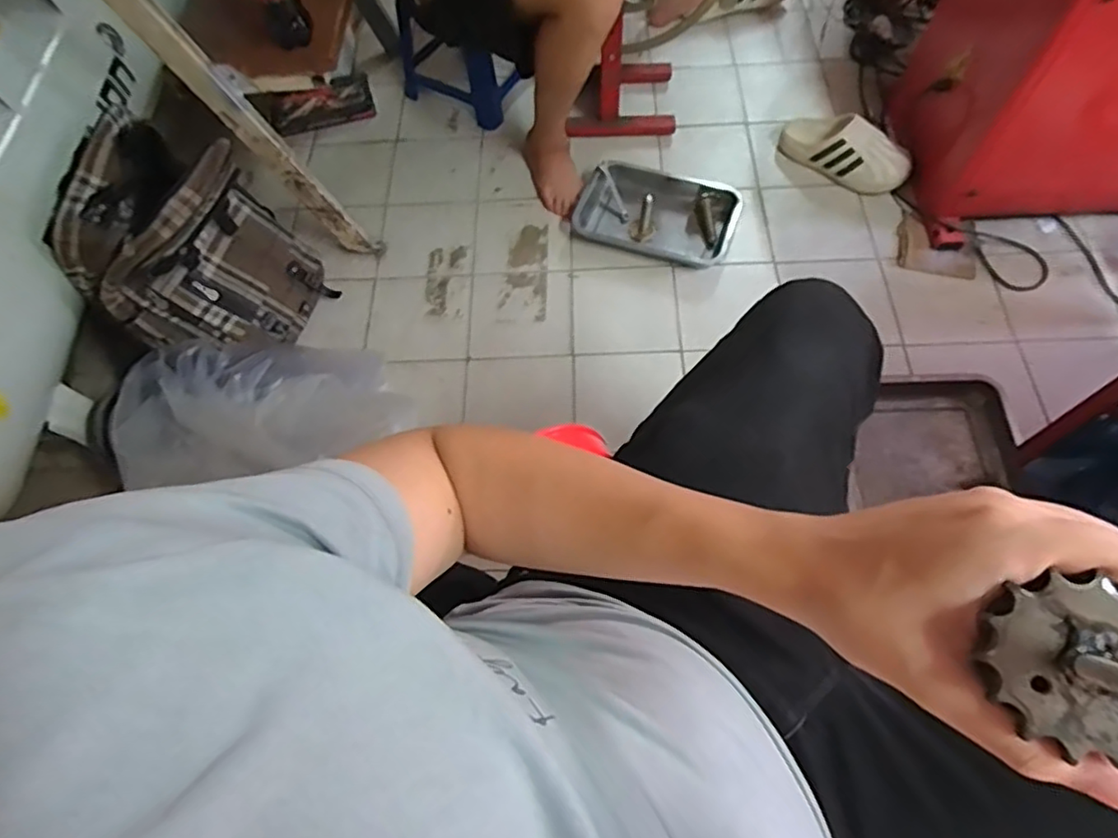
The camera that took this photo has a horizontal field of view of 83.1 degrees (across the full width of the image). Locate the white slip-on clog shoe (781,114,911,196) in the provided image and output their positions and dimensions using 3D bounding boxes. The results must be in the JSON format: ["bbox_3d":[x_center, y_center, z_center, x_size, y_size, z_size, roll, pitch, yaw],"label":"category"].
[{"bbox_3d":[0.584,-0.552,1.295,0.264,0.099,0.095,33,71,17],"label":"white slip-on clog shoe"}]

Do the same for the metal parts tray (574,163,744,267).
[{"bbox_3d":[0.198,-0.415,1.255,0.307,0.035,0.202,19,67,12],"label":"metal parts tray"}]

